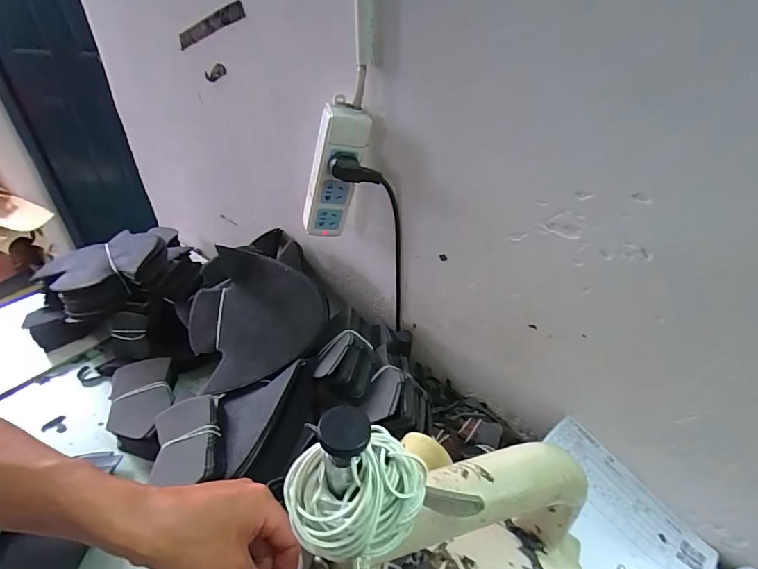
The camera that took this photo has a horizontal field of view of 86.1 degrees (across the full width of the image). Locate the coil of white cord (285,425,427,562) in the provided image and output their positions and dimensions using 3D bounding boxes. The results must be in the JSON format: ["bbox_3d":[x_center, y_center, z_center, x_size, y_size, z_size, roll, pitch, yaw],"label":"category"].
[{"bbox_3d":[-0.014,0.099,0.201,0.061,0.039,0.057,0,38,0],"label":"coil of white cord"}]

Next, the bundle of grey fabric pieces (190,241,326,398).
[{"bbox_3d":[-0.181,0.039,0.587,0.181,0.108,0.192,-14,40,-18],"label":"bundle of grey fabric pieces"}]

